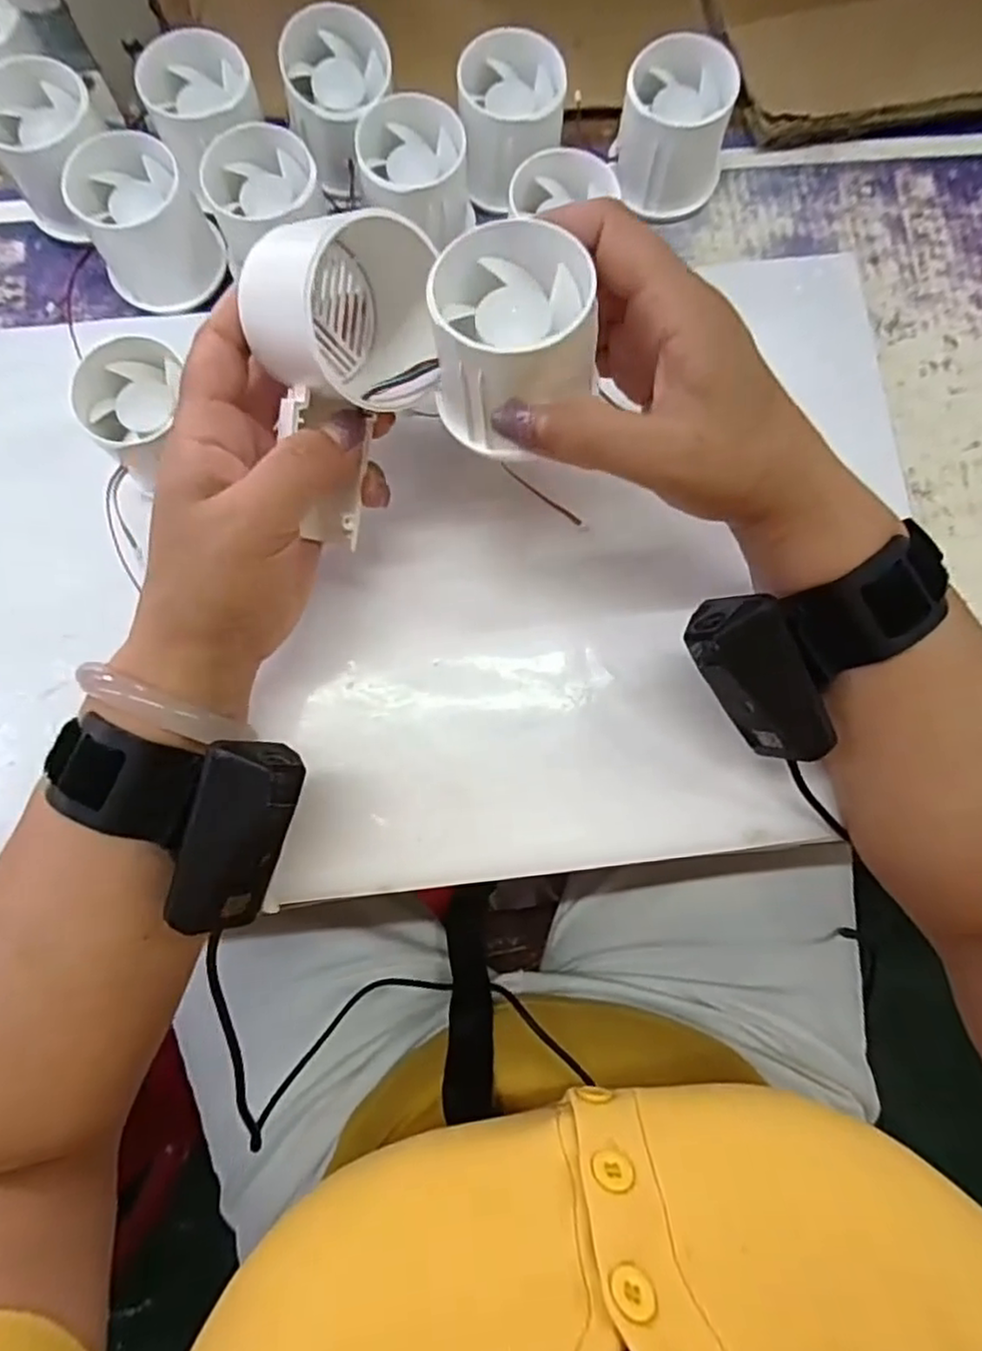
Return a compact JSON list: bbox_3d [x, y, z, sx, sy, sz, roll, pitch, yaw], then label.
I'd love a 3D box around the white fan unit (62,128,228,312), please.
[{"bbox_3d":[-0.166,-0.215,0.326,0.054,0.046,0.058,-36,83,-6],"label":"white fan unit"}]

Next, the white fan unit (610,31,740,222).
[{"bbox_3d":[0.092,-0.270,0.340,0.055,0.045,0.059,0,81,-1],"label":"white fan unit"}]

